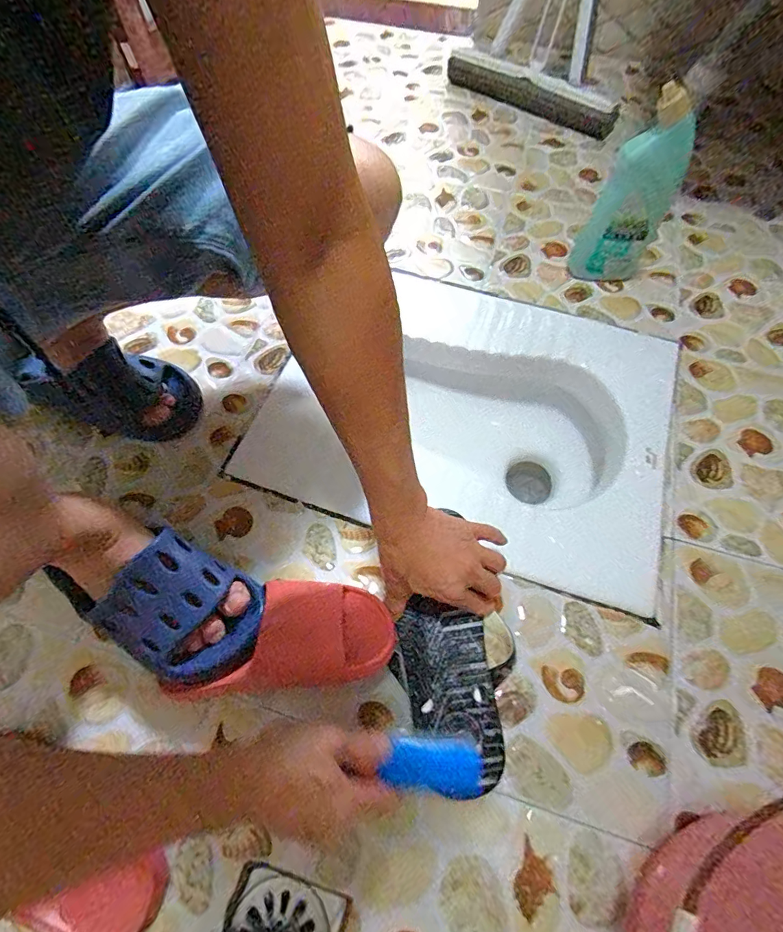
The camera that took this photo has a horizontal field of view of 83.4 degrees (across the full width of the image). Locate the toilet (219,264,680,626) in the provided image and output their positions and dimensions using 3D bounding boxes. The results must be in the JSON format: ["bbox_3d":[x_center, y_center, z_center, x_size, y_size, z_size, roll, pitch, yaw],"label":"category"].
[{"bbox_3d":[0.103,-0.046,0.668,0.523,0.173,0.406,18,64,8],"label":"toilet"}]

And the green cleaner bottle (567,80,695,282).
[{"bbox_3d":[0.349,-0.388,0.623,0.101,0.230,0.100,29,66,13],"label":"green cleaner bottle"}]

